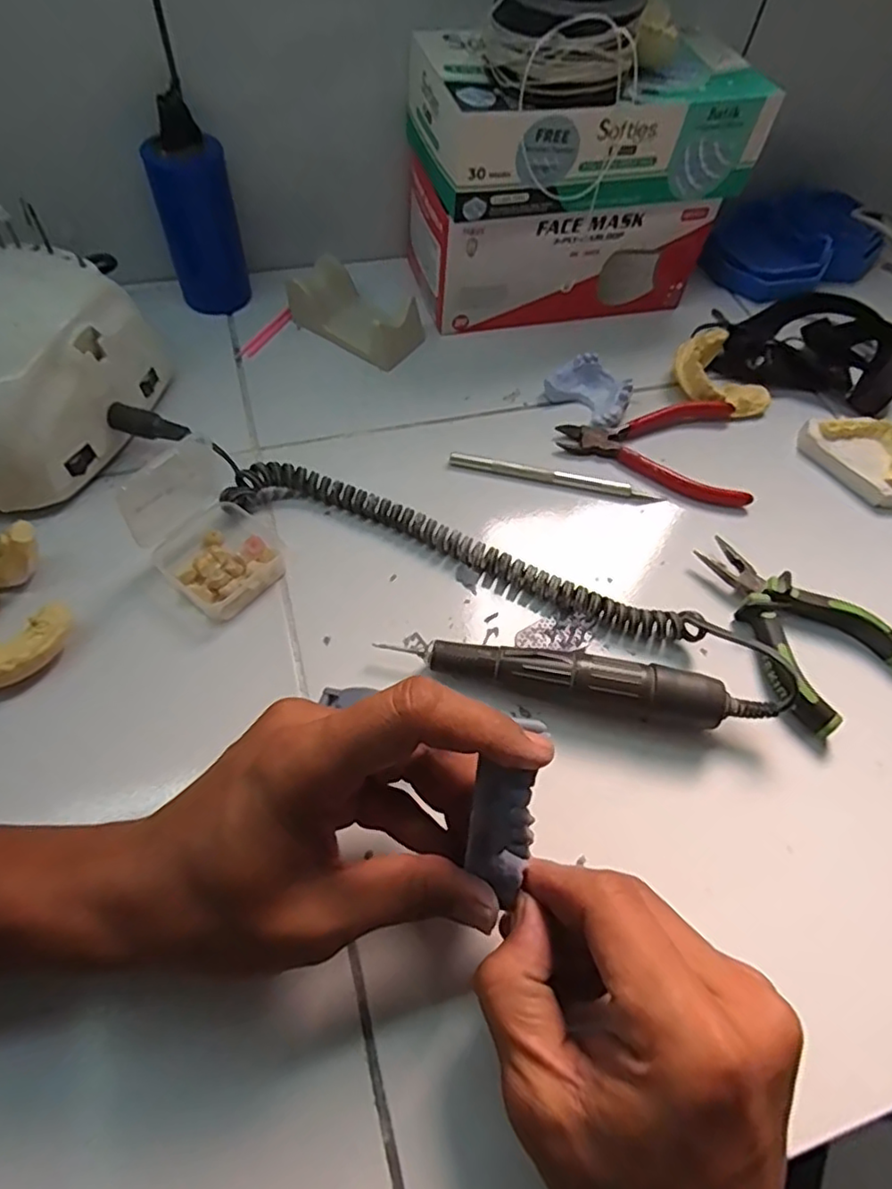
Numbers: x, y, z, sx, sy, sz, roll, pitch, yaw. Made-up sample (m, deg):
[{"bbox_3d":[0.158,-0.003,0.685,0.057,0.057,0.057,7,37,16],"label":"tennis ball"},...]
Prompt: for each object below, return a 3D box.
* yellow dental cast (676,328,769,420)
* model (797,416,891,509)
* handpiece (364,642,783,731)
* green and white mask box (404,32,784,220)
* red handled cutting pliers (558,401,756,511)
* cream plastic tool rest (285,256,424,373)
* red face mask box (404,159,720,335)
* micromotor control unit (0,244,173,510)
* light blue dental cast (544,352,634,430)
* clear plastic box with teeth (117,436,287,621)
[{"bbox_3d":[0.199,-0.156,0.456,0.072,0.026,0.063,28,60,12],"label":"yellow dental cast"},{"bbox_3d":[0.281,-0.096,0.427,0.047,0.024,0.076,-31,66,-21],"label":"model"},{"bbox_3d":[0.067,0.044,0.319,0.181,0.029,0.021,12,58,3],"label":"handpiece"},{"bbox_3d":[0.089,-0.316,0.420,0.216,0.064,0.110,-12,60,-12],"label":"green and white mask box"},{"bbox_3d":[0.137,-0.097,0.424,0.121,0.010,0.084,3,58,-3],"label":"red handled cutting pliers"},{"bbox_3d":[-0.068,-0.211,0.475,0.097,0.030,0.065,33,61,15],"label":"cream plastic tool rest"},{"bbox_3d":[0.074,-0.274,0.480,0.208,0.074,0.110,-15,61,-14],"label":"red face mask box"},{"bbox_3d":[-0.243,-0.124,0.366,0.093,0.077,0.144,16,58,5],"label":"micromotor control unit"},{"bbox_3d":[0.103,-0.141,0.441,0.039,0.019,0.056,-36,68,-23],"label":"light blue dental cast"},{"bbox_3d":[-0.130,-0.037,0.341,0.062,0.041,0.087,-36,68,-23],"label":"clear plastic box with teeth"}]

